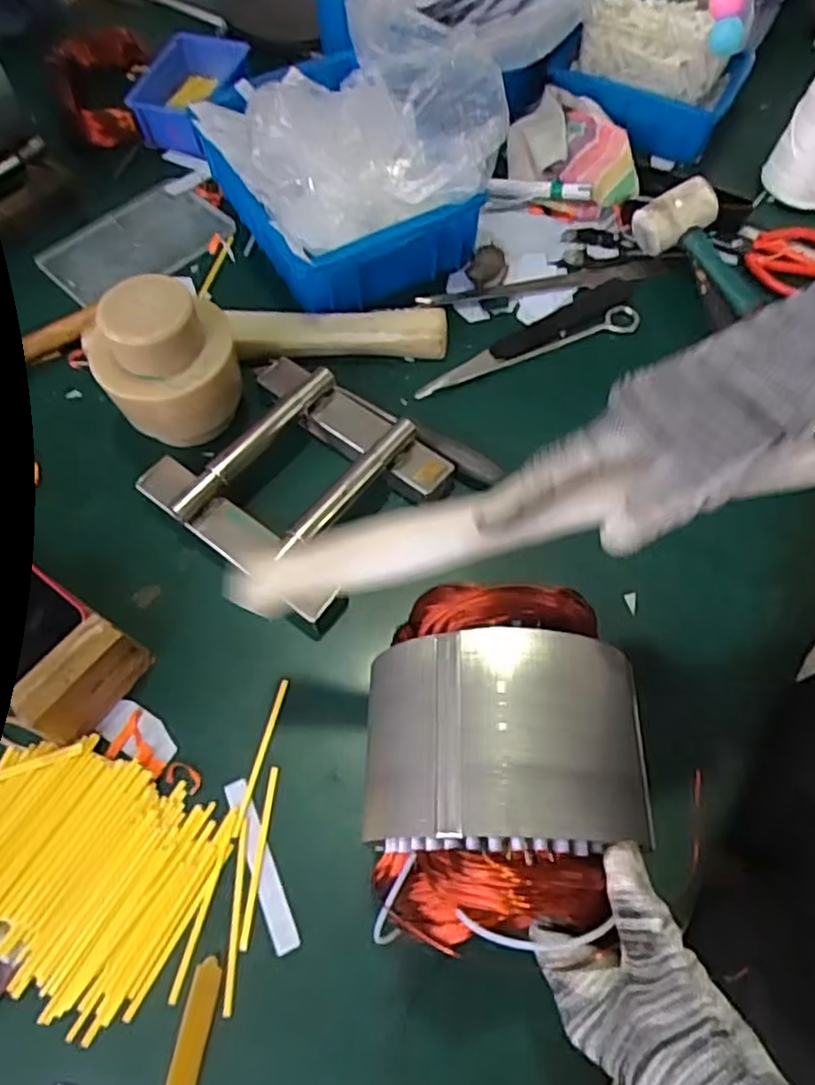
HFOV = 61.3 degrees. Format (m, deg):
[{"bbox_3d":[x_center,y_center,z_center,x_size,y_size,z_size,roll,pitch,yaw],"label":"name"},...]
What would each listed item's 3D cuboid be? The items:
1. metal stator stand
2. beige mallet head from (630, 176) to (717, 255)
[{"bbox_3d":[-0.093,-0.058,0.570,0.209,0.044,0.189,35,68,15],"label":"metal stator stand"},{"bbox_3d":[0.259,-0.317,0.667,0.085,0.035,0.037,-31,67,-2],"label":"beige mallet head"}]

